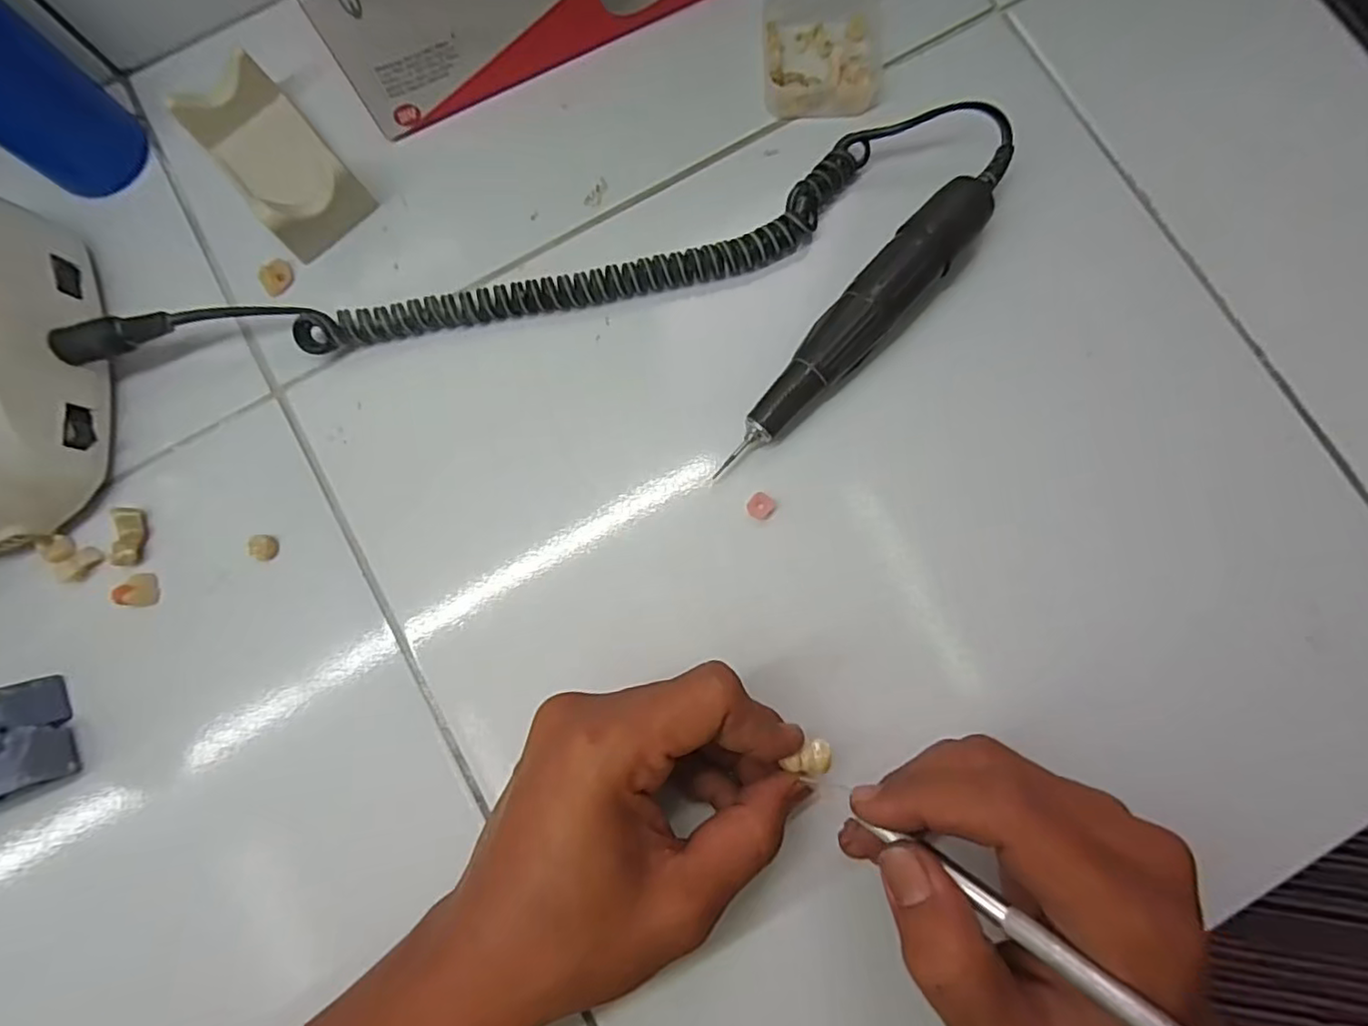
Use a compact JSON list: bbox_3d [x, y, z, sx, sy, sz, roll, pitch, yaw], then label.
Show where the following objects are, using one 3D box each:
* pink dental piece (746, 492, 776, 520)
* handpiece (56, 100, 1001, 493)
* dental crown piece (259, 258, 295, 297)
[{"bbox_3d":[0.034,-0.003,0.279,0.011,0.004,0.011,0,83,0],"label":"pink dental piece"},{"bbox_3d":[-0.047,-0.073,0.279,0.413,0.030,0.134,-16,83,-2],"label":"handpiece"},{"bbox_3d":[-0.193,-0.112,0.297,0.010,0.011,0.016,33,84,4],"label":"dental crown piece"}]

